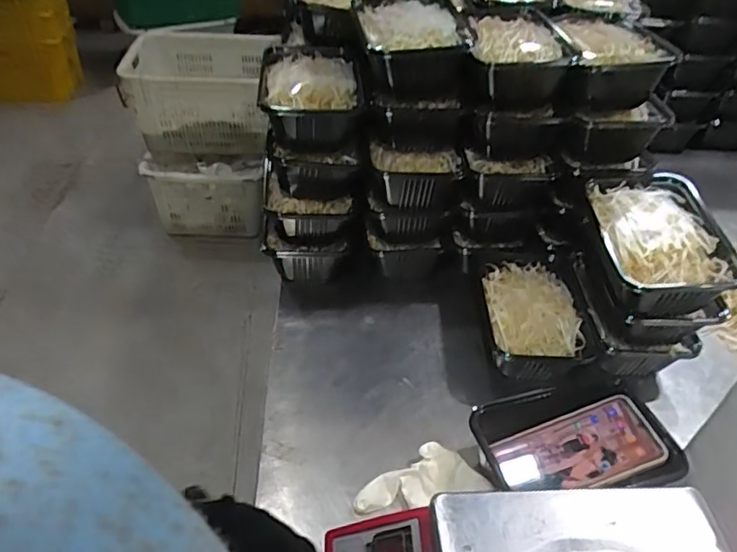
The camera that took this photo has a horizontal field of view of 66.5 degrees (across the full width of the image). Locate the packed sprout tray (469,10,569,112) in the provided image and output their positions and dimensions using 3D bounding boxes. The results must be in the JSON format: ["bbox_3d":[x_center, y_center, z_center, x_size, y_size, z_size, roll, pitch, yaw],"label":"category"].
[{"bbox_3d":[0.170,-0.254,0.662,0.109,0.060,0.152,7,42,3],"label":"packed sprout tray"}]

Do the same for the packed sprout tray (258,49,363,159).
[{"bbox_3d":[-0.071,-0.218,0.700,0.119,0.075,0.172,-1,42,-6],"label":"packed sprout tray"}]

